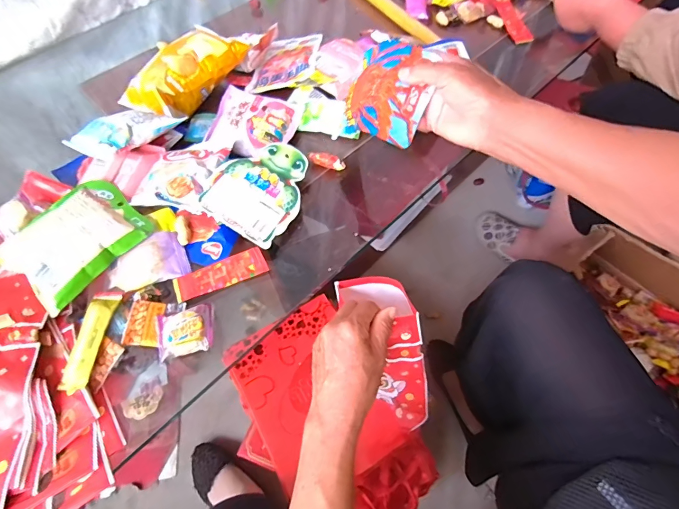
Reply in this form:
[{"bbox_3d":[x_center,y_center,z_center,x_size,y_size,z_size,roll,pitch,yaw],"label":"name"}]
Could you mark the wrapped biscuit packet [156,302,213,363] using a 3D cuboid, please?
[{"bbox_3d":[-0.165,0.081,0.403,0.059,0.013,0.051,-20,58,-9],"label":"wrapped biscuit packet"}]

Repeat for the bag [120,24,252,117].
[{"bbox_3d":[-0.249,-0.295,0.601,0.108,0.073,0.177,33,65,22],"label":"bag"}]

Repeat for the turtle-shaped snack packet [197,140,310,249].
[{"bbox_3d":[-0.095,-0.089,0.489,0.109,0.006,0.147,37,62,1],"label":"turtle-shaped snack packet"}]

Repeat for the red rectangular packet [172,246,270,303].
[{"bbox_3d":[-0.141,0.024,0.446,0.108,0.011,0.033,-21,58,-10],"label":"red rectangular packet"}]

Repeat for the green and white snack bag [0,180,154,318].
[{"bbox_3d":[-0.320,-0.023,0.454,0.125,0.046,0.148,31,64,21],"label":"green and white snack bag"}]

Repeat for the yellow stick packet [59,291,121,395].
[{"bbox_3d":[-0.268,0.087,0.404,0.033,0.011,0.109,0,57,4],"label":"yellow stick packet"}]

